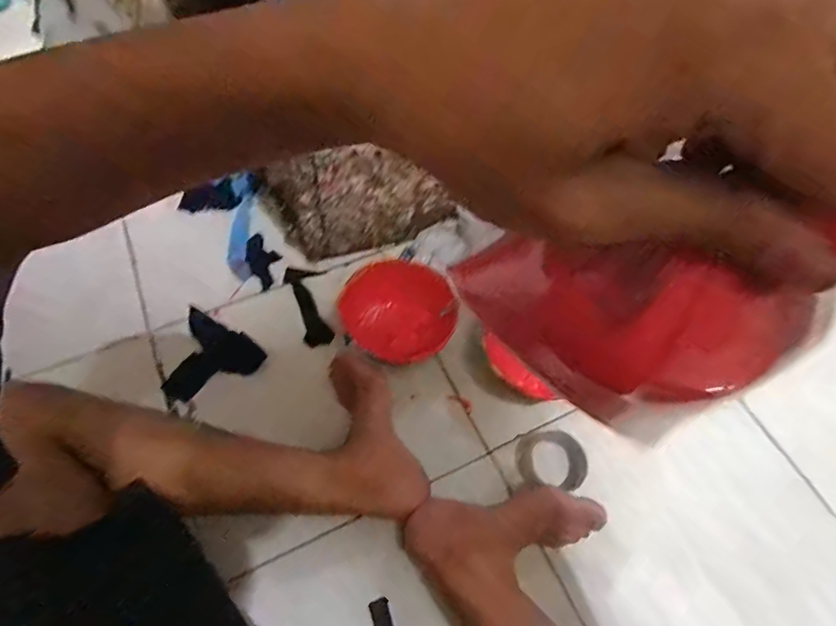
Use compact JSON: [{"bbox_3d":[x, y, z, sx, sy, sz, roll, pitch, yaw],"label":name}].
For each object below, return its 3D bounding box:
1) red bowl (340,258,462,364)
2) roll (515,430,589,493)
[{"bbox_3d":[-0.030,-0.008,0.775,0.162,0.067,0.149,1,58,-1],"label":"red bowl"},{"bbox_3d":[0.187,0.202,0.679,0.087,0.038,0.077,12,59,6],"label":"roll"}]

